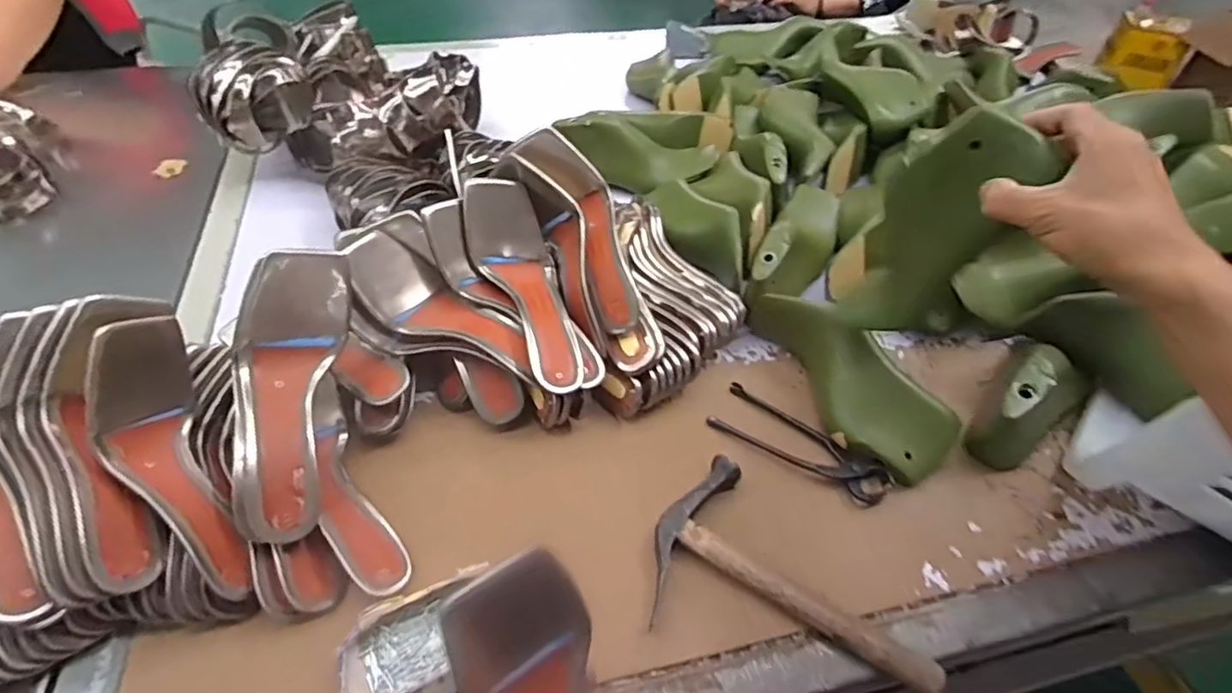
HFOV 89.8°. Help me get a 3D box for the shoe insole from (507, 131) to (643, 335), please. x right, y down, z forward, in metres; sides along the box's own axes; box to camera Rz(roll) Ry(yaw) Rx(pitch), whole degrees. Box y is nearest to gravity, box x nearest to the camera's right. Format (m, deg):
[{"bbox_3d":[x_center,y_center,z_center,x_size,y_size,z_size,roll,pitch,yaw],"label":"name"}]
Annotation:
[{"bbox_3d":[-0.028,-0.119,0.618,0.069,0.040,0.227,-18,75,-17],"label":"shoe insole"}]

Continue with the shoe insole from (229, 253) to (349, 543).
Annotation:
[{"bbox_3d":[-0.264,0.034,0.492,0.074,0.047,0.223,-2,73,-3],"label":"shoe insole"}]

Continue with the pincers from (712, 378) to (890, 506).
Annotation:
[{"bbox_3d":[0.169,0.093,0.580,0.166,0.018,0.058,35,56,26],"label":"pincers"}]

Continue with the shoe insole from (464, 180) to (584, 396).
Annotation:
[{"bbox_3d":[-0.085,-0.059,0.582,0.072,0.059,0.223,-17,63,-16],"label":"shoe insole"}]

